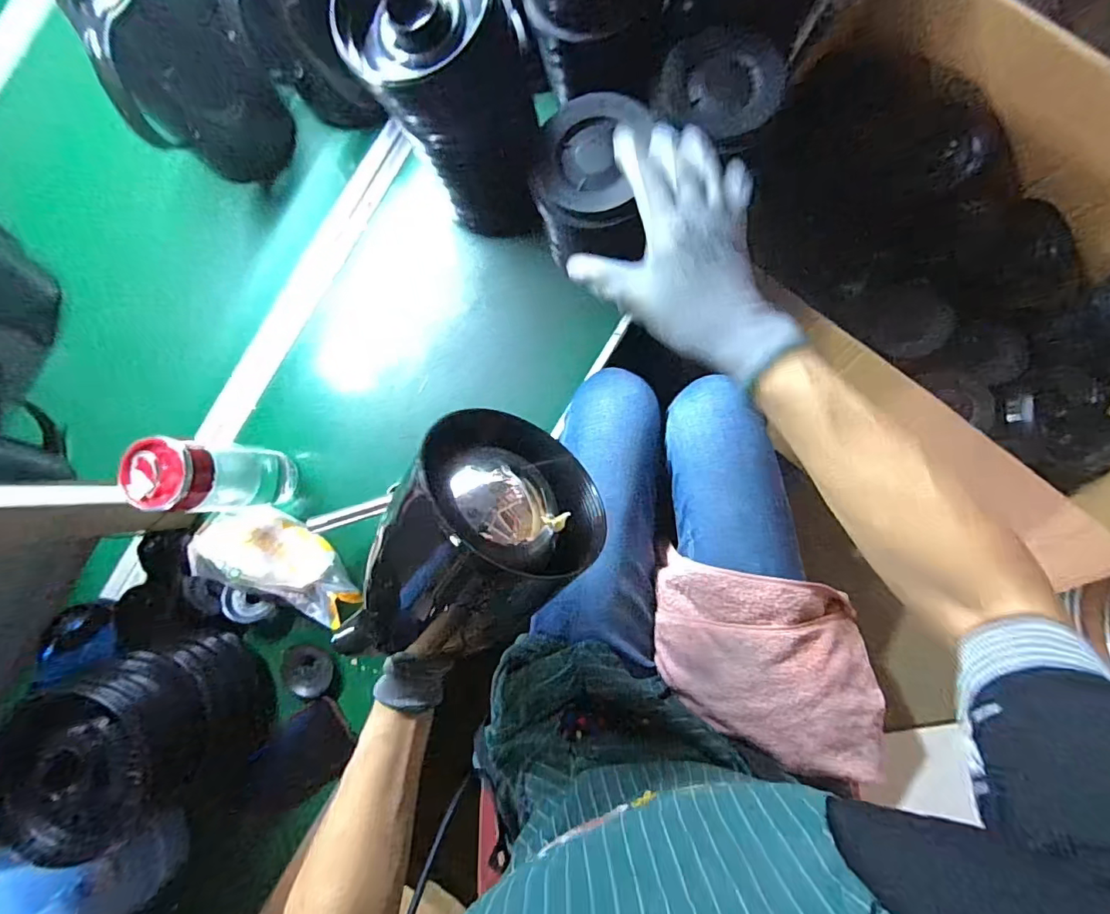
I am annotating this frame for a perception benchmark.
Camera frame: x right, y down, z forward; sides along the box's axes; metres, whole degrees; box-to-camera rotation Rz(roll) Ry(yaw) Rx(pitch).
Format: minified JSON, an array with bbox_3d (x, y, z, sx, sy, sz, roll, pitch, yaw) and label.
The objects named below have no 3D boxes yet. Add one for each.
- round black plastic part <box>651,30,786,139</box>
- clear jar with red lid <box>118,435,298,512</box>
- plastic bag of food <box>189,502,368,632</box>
[{"bbox_3d":[0.152,-0.339,0.470,0.104,0.016,0.108,0,87,7],"label":"round black plastic part"},{"bbox_3d":[-0.332,0.020,0.532,0.055,0.188,0.066,11,88,7],"label":"clear jar with red lid"},{"bbox_3d":[-0.307,0.112,0.580,0.178,0.043,0.090,19,55,7],"label":"plastic bag of food"}]

